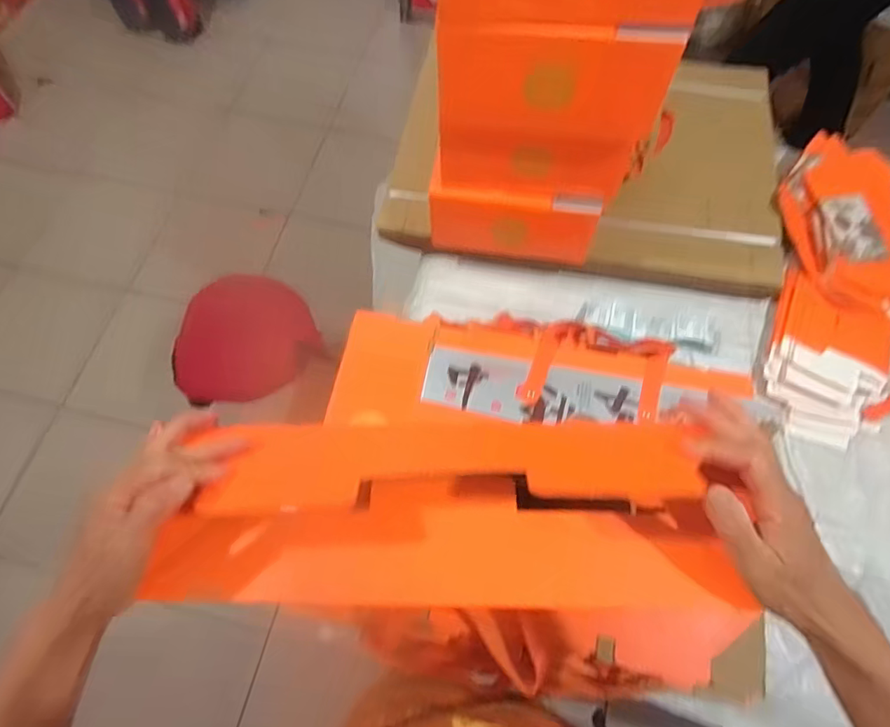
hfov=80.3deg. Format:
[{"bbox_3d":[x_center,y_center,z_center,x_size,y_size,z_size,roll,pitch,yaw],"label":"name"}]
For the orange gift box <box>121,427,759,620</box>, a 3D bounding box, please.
[{"bbox_3d":[-0.002,0.102,0.355,0.370,0.064,0.121,-1,67,1],"label":"orange gift box"}]

